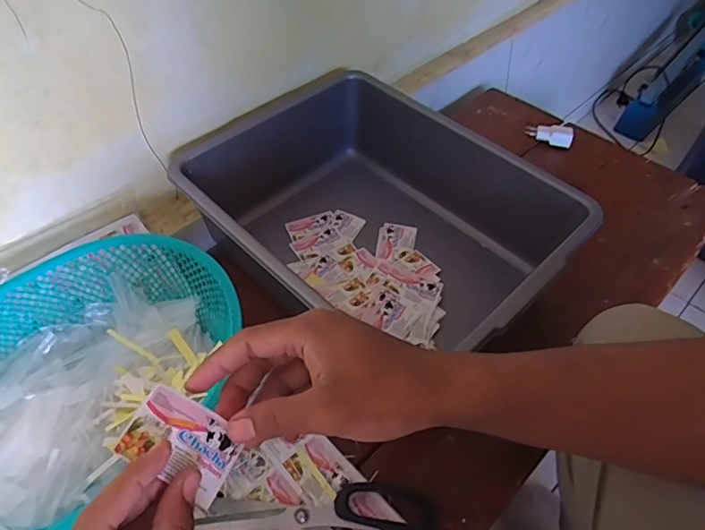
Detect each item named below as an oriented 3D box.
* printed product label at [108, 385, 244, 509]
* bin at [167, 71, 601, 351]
[{"bbox_3d":[-0.096,0.102,0.289,0.064,0.008,0.044,38,52,-13],"label":"printed product label"},{"bbox_3d":[0.018,-0.052,0.589,0.305,0.126,0.413,-36,59,-27],"label":"bin"}]

